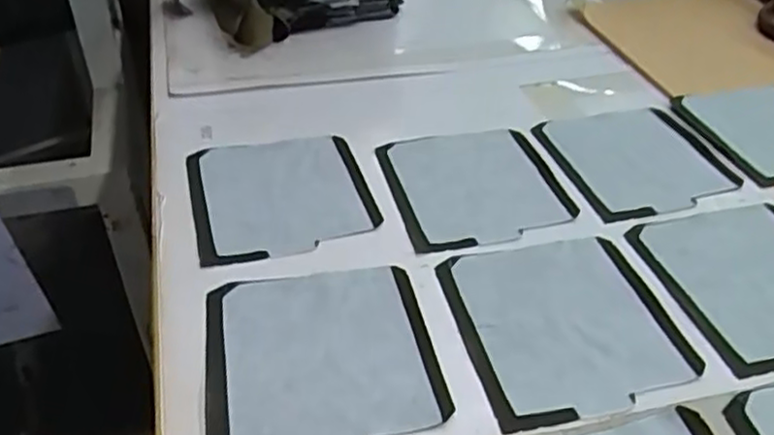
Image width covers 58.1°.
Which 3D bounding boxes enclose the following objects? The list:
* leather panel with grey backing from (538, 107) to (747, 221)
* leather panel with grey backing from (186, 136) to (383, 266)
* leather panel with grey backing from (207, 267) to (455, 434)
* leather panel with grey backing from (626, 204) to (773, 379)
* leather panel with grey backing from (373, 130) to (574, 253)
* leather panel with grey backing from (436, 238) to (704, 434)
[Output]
[{"bbox_3d":[0.200,-0.051,0.563,0.135,0.008,0.135,-11,40,-14],"label":"leather panel with grey backing"},{"bbox_3d":[-0.079,-0.018,0.517,0.126,0.007,0.131,-10,41,-13],"label":"leather panel with grey backing"},{"bbox_3d":[-0.037,0.079,0.398,0.127,0.006,0.131,-7,39,-9],"label":"leather panel with grey backing"},{"bbox_3d":[0.244,0.037,0.453,0.123,0.004,0.133,-8,39,-12],"label":"leather panel with grey backing"},{"bbox_3d":[0.067,-0.026,0.533,0.126,0.004,0.135,-7,39,-10],"label":"leather panel with grey backing"},{"bbox_3d":[0.108,0.062,0.427,0.127,0.008,0.136,-8,39,-10],"label":"leather panel with grey backing"}]

